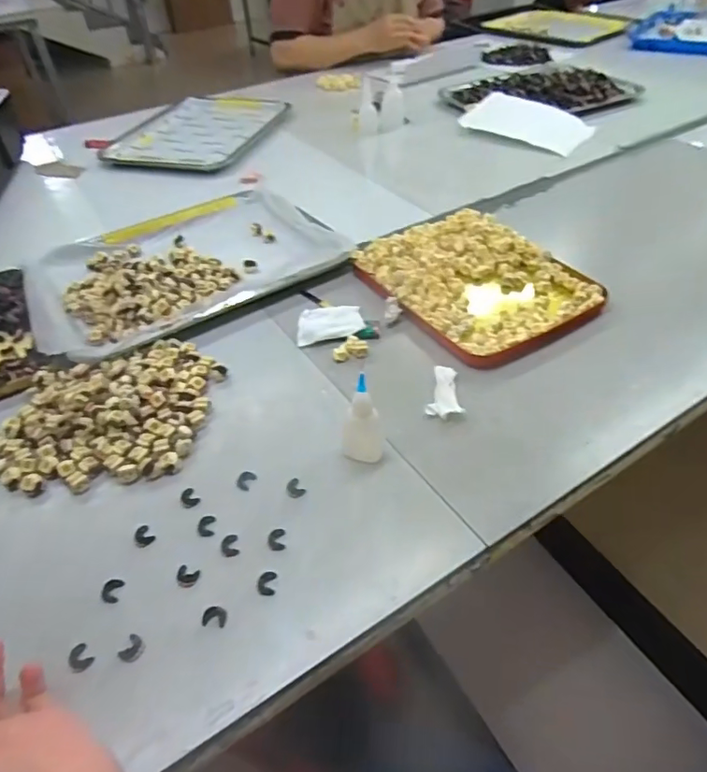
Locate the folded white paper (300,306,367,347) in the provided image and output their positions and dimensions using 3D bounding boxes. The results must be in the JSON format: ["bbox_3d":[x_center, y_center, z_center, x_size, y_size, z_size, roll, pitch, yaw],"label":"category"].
[{"bbox_3d":[-0.026,-0.071,0.594,0.071,0.011,0.064,-7,44,-3],"label":"folded white paper"}]

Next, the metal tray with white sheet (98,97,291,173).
[{"bbox_3d":[-0.296,-0.507,1.064,0.273,0.024,0.382,10,45,15],"label":"metal tray with white sheet"}]

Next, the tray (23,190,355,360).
[{"bbox_3d":[-0.217,-0.163,0.682,0.363,0.031,0.273,-29,48,-23],"label":"tray"}]

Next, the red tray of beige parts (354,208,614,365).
[{"bbox_3d":[0.142,-0.129,0.619,0.200,0.020,0.245,-24,47,-20],"label":"red tray of beige parts"}]

